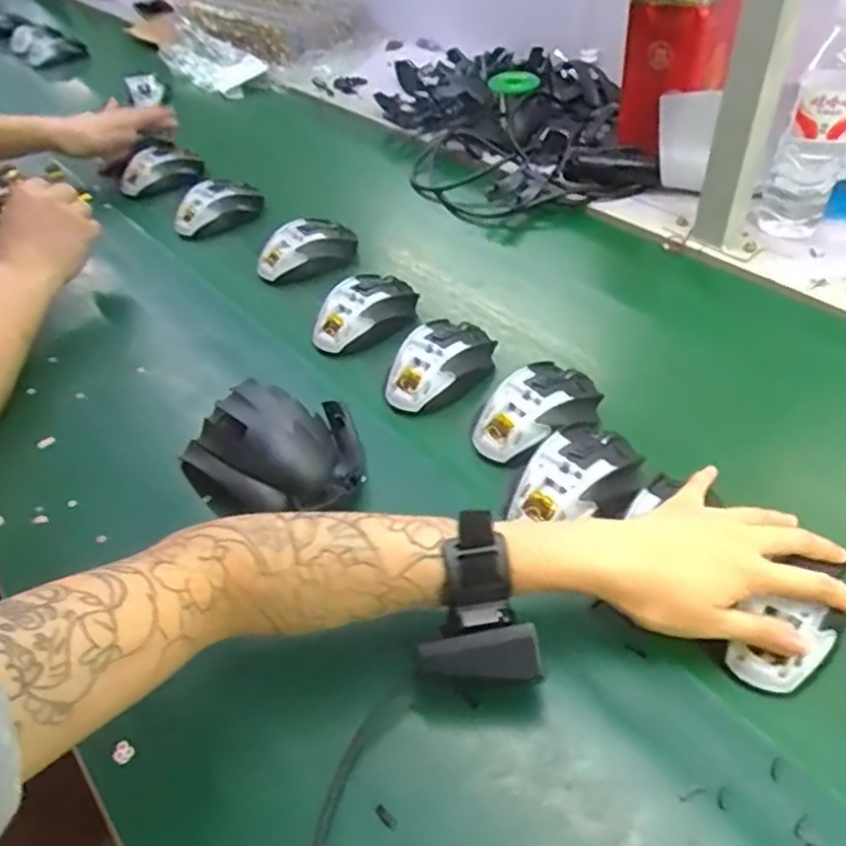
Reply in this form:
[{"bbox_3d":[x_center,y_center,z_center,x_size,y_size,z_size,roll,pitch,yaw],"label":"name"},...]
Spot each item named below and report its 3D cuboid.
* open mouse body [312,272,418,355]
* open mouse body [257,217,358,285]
[{"bbox_3d":[-0.058,-0.112,0.681,0.116,0.036,0.065,-32,51,-23],"label":"open mouse body"},{"bbox_3d":[-0.132,-0.196,0.777,0.116,0.042,0.063,-32,51,-24],"label":"open mouse body"}]

